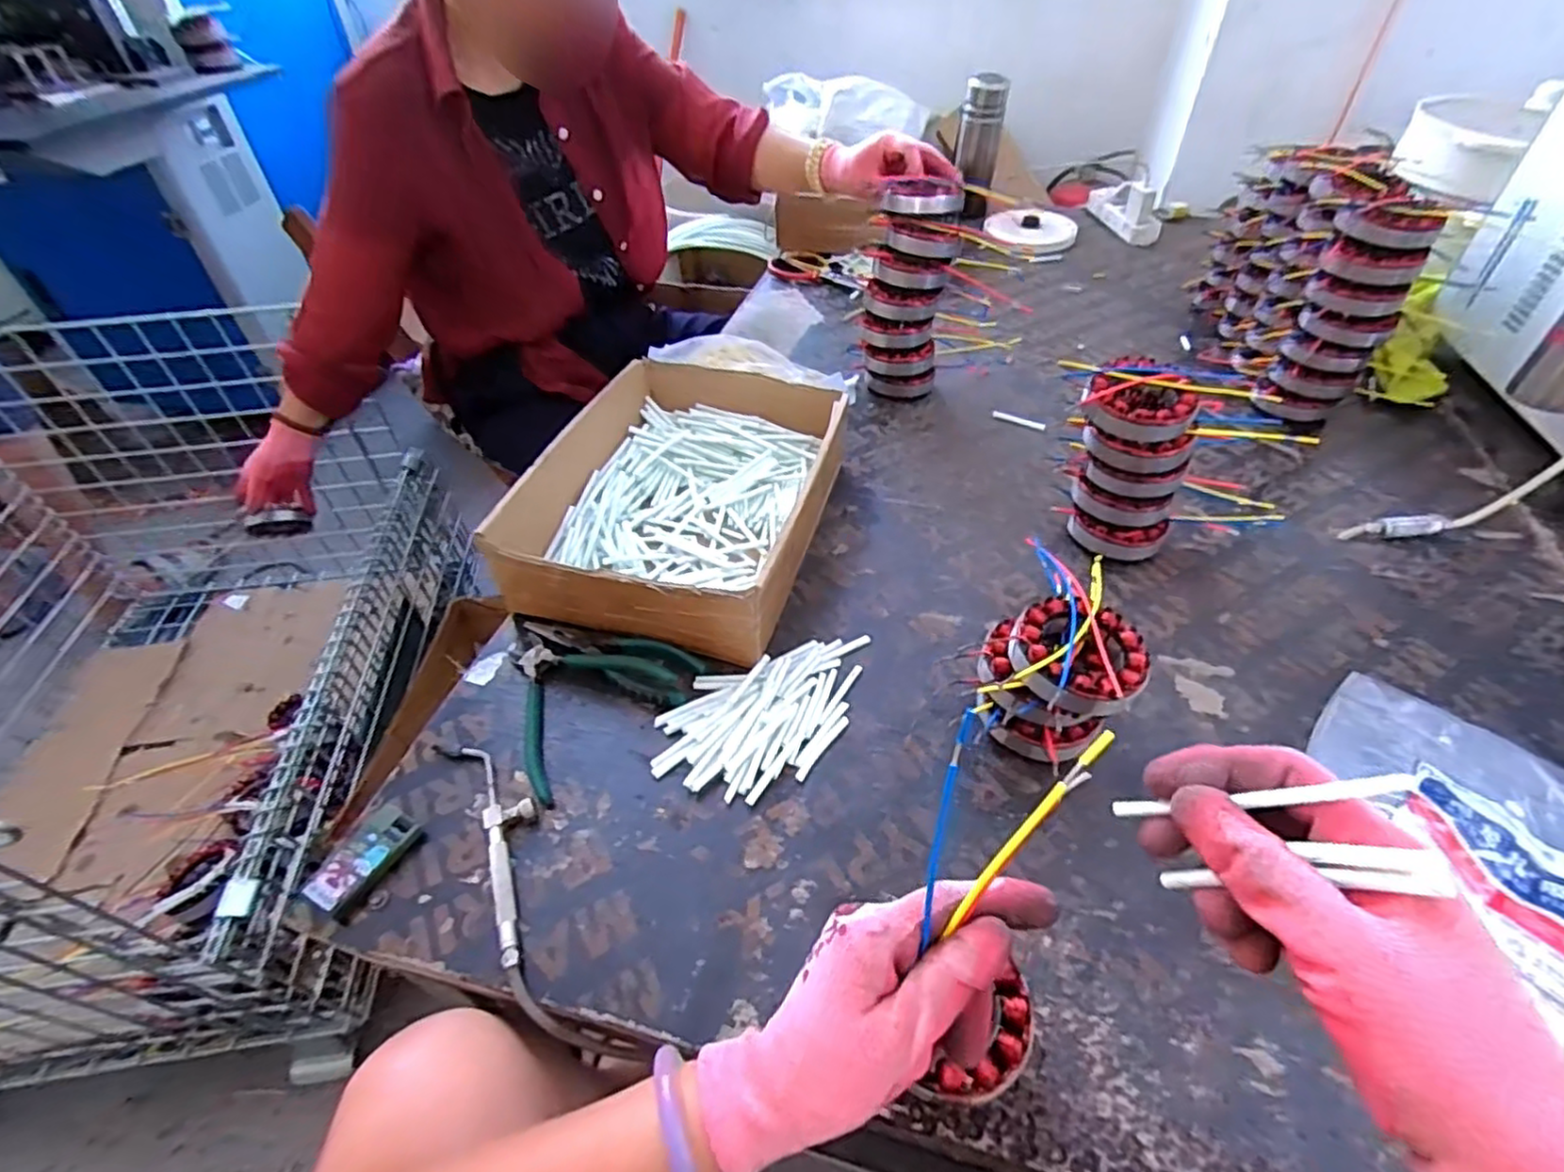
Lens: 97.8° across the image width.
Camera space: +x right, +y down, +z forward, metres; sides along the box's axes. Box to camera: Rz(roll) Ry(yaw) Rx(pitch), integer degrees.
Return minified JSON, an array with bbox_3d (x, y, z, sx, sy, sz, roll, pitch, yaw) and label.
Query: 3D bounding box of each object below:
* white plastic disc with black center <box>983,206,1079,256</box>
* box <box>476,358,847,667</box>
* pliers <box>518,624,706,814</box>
[{"bbox_3d":[0.448,-0.641,1.232,0.156,0.029,0.149,13,47,15],"label":"white plastic disc with black center"},{"bbox_3d":[-0.083,-0.096,0.665,0.245,0.089,0.348,11,46,13],"label":"box"},{"bbox_3d":[-0.153,0.067,0.543,0.148,0.028,0.156,-29,51,-24],"label":"pliers"}]

